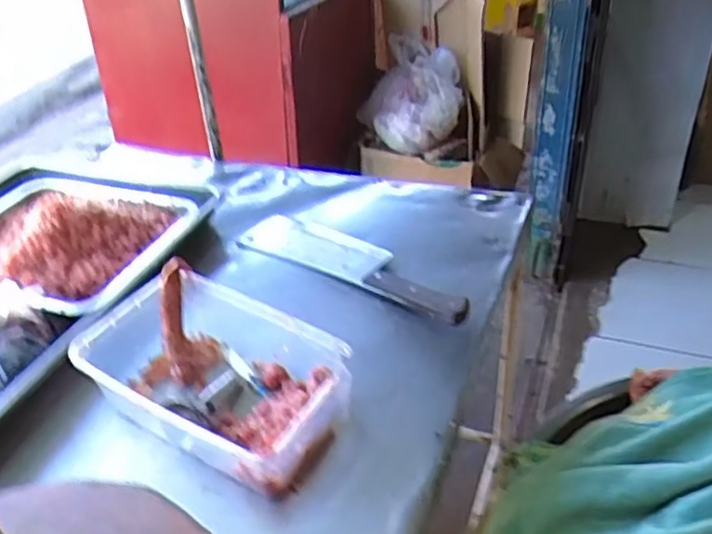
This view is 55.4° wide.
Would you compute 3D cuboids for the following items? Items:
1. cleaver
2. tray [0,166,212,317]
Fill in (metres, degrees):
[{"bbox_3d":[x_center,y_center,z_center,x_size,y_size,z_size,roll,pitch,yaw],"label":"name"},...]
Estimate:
[{"bbox_3d":[0.000,-0.011,0.858,0.354,0.033,0.092,23,42,32],"label":"cleaver"},{"bbox_3d":[-0.399,-0.049,0.911,0.329,0.072,0.317,9,36,16],"label":"tray"}]

